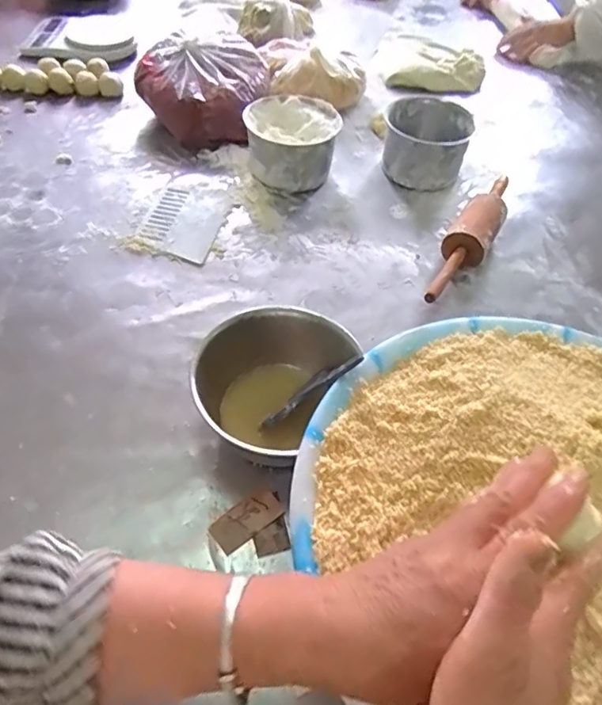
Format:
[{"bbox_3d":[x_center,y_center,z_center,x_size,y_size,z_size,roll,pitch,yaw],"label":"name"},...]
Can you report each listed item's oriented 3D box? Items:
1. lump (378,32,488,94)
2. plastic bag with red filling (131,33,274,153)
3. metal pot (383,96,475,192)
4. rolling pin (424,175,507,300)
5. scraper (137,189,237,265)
[{"bbox_3d":[0.270,-0.603,1.089,0.221,0.049,0.176,13,54,7],"label":"lump"},{"bbox_3d":[-0.164,-0.453,0.898,0.218,0.109,0.169,-8,54,-8],"label":"plastic bag with red filling"},{"bbox_3d":[0.205,-0.340,0.863,0.128,0.095,0.129,13,54,7],"label":"metal pot"},{"bbox_3d":[0.240,-0.160,0.737,0.057,0.062,0.278,25,56,16],"label":"rolling pin"},{"bbox_3d":[-0.169,-0.198,0.771,0.113,0.011,0.147,14,56,9],"label":"scraper"}]

